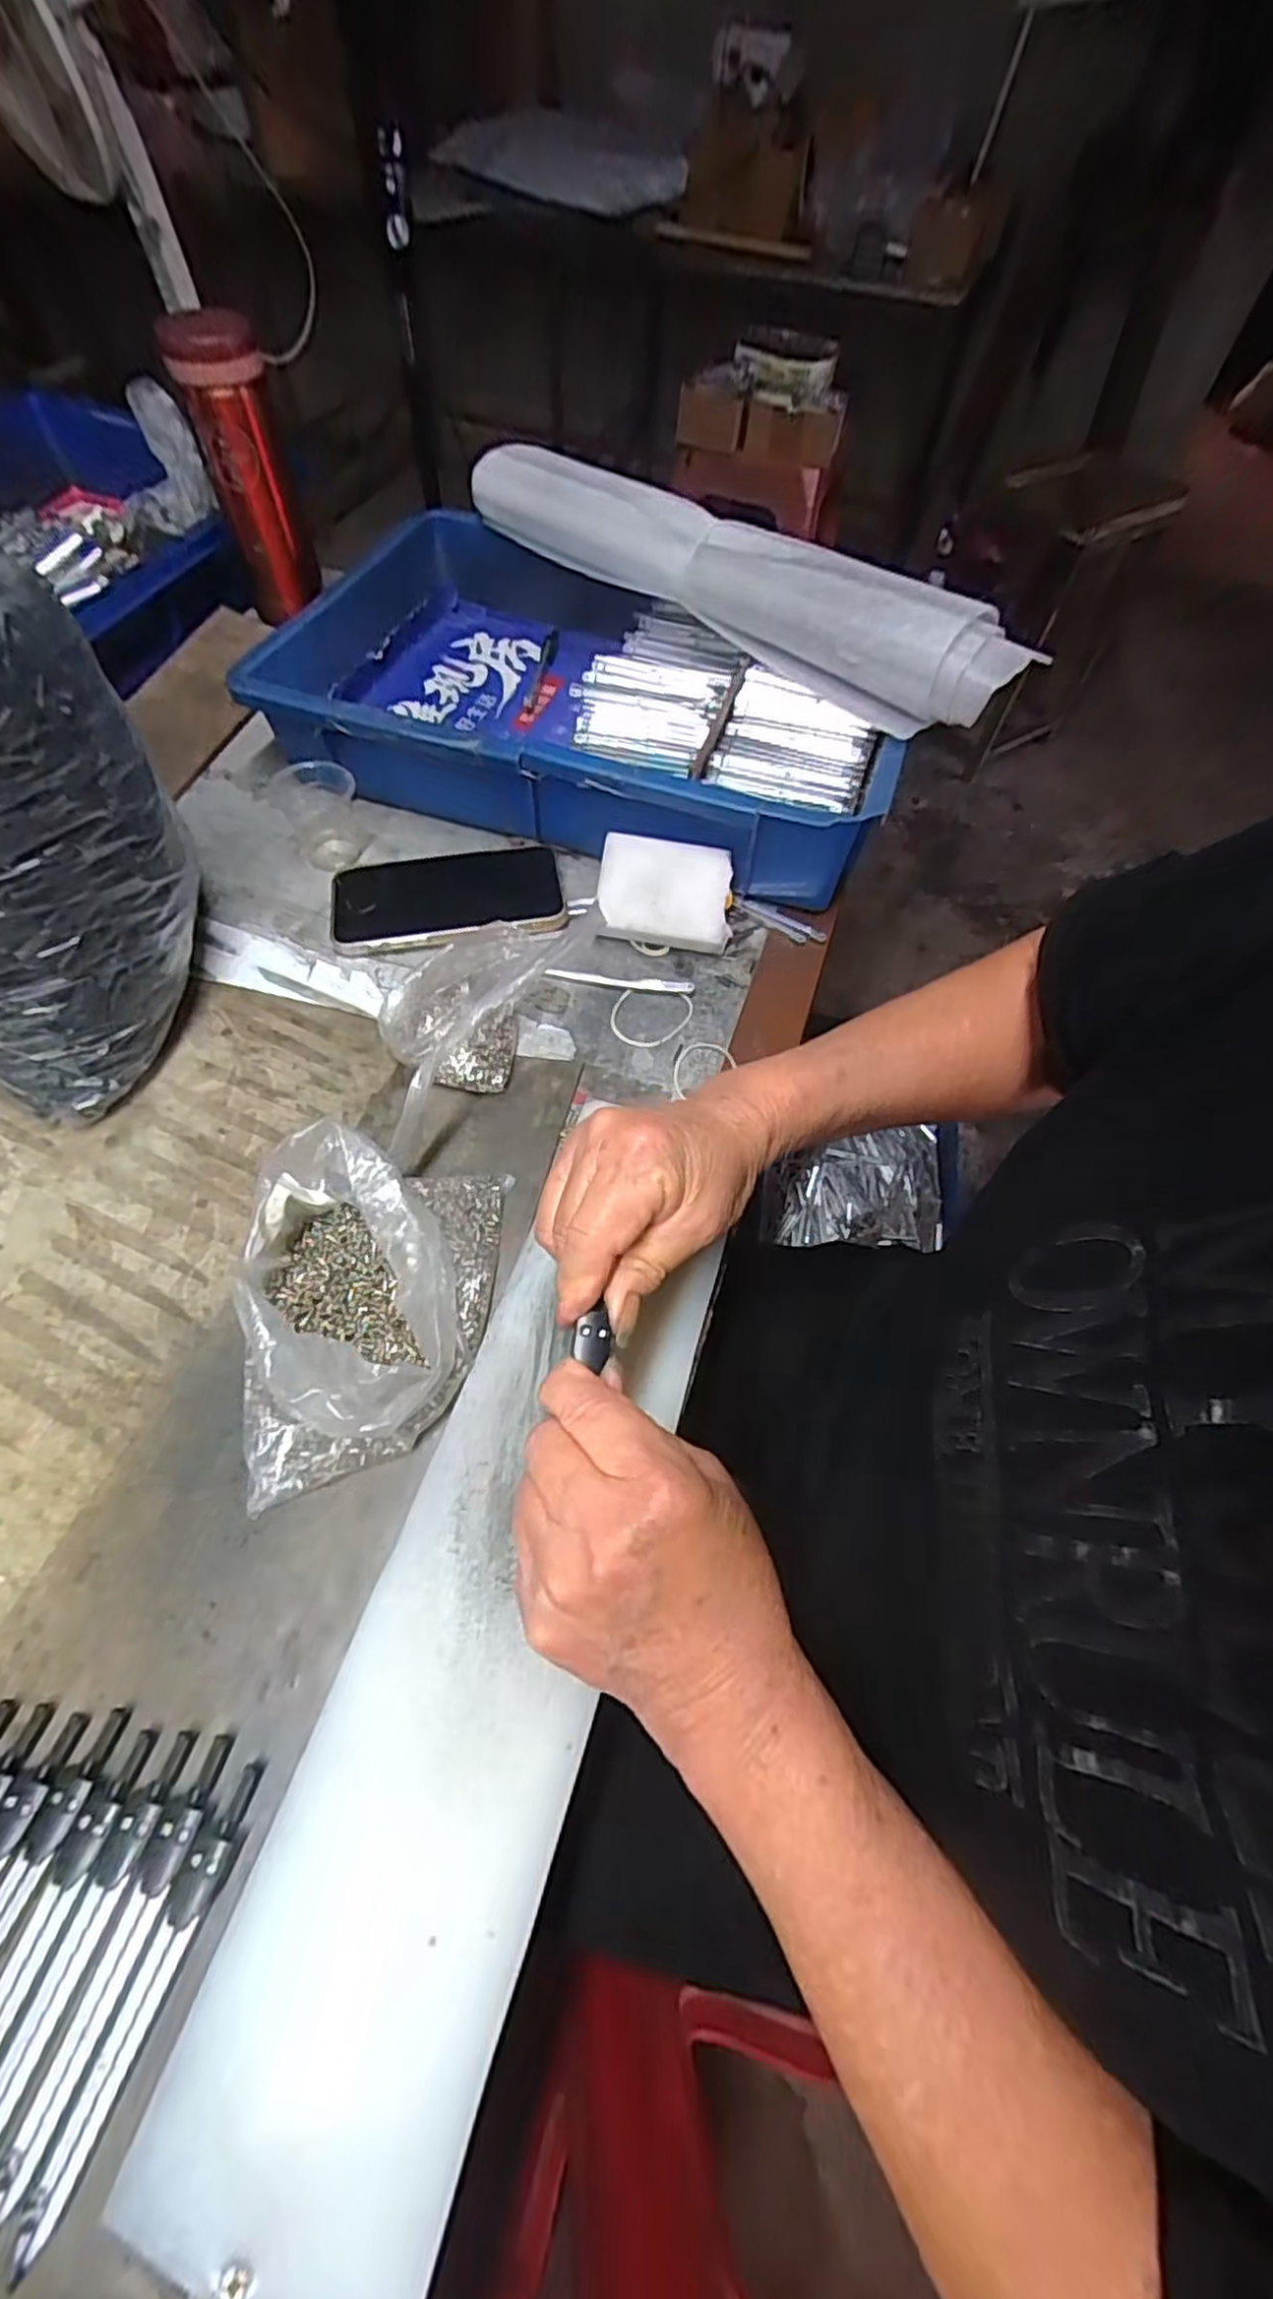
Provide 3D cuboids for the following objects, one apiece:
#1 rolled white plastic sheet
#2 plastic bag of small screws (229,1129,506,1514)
[{"bbox_3d":[0.055,-0.392,0.508,0.434,0.064,0.056,39,65,18],"label":"rolled white plastic sheet"},{"bbox_3d":[-0.118,0.067,0.324,0.098,0.050,0.150,3,58,0],"label":"plastic bag of small screws"}]

